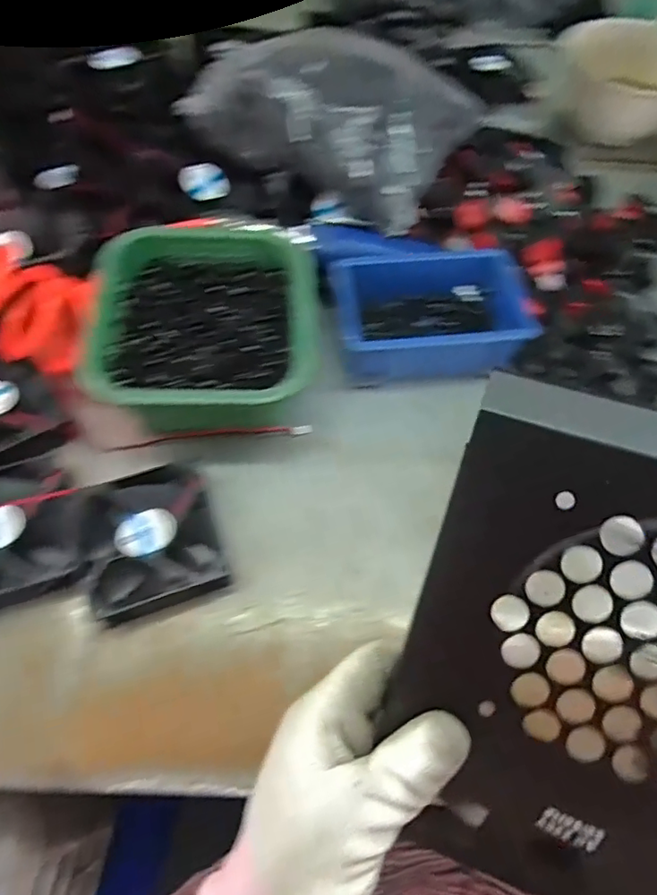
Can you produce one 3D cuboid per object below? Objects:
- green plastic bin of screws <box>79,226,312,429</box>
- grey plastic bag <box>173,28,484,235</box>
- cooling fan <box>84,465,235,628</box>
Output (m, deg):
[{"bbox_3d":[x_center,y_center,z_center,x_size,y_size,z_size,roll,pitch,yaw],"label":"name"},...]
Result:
[{"bbox_3d":[-0.091,-0.092,0.429,0.158,0.071,0.175,-2,60,-3],"label":"green plastic bin of screws"},{"bbox_3d":[0.013,-0.305,0.488,0.211,0.093,0.184,22,62,10],"label":"grey plastic bag"},{"bbox_3d":[-0.124,0.059,0.369,0.092,0.031,0.102,-15,62,-10],"label":"cooling fan"}]

